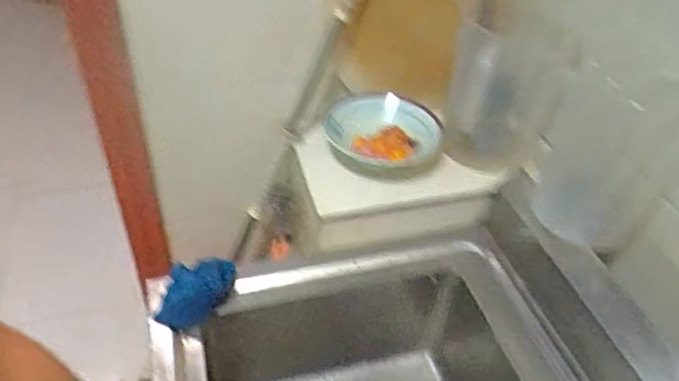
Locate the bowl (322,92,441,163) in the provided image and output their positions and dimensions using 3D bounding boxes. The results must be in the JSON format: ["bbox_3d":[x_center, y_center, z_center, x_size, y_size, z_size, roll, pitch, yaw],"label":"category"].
[{"bbox_3d":[0.070,-0.098,0.940,0.204,0.049,0.175,11,42,7],"label":"bowl"}]

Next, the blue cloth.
[{"bbox_3d":[-0.211,0.152,0.805,0.093,0.048,0.124,14,43,10],"label":"blue cloth"}]

